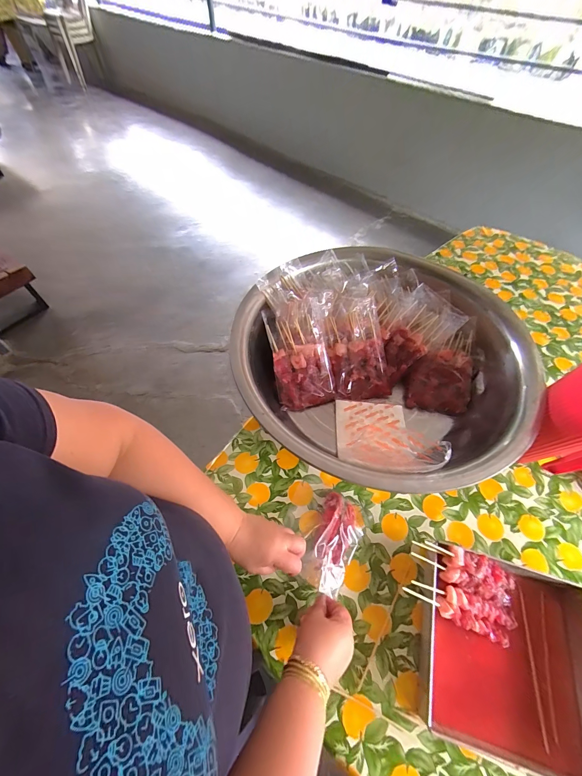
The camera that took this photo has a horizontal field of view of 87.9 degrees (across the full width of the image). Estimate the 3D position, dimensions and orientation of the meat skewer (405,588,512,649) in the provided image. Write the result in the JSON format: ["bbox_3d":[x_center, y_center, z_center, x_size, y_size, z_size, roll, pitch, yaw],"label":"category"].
[{"bbox_3d":[0.261,0.354,0.468,0.192,0.014,0.022,30,60,-5],"label":"meat skewer"}]

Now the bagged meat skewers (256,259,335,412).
[{"bbox_3d":[0.013,-0.127,0.689,0.136,0.064,0.344,-10,82,-9],"label":"bagged meat skewers"}]

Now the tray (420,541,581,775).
[{"bbox_3d":[0.321,0.397,0.455,0.243,0.056,0.244,15,58,7],"label":"tray"}]

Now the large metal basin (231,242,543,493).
[{"bbox_3d":[0.176,-0.058,0.673,0.568,0.159,0.574,1,58,-2],"label":"large metal basin"}]

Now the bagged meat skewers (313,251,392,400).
[{"bbox_3d":[0.143,-0.158,0.716,0.161,0.057,0.365,-2,77,-3],"label":"bagged meat skewers"}]

